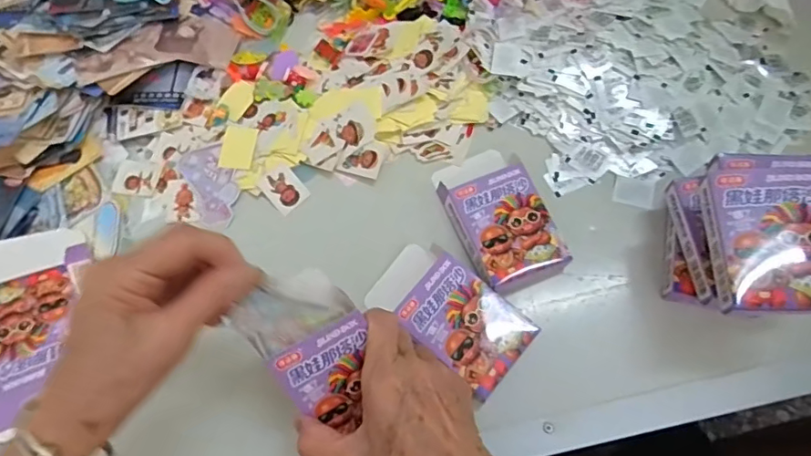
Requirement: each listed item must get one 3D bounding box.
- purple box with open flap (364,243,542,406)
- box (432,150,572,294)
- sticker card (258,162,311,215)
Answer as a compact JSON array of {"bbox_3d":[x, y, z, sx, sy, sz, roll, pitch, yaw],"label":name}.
[{"bbox_3d":[0.033,0.063,0.393,0.118,0.032,0.067,40,76,17],"label":"purple box with open flap"},{"bbox_3d":[0.074,-0.011,0.417,0.069,0.027,0.122,-21,69,-4],"label":"box"},{"bbox_3d":[-0.105,-0.035,0.448,0.032,0.005,0.036,-40,74,-12],"label":"sticker card"}]

